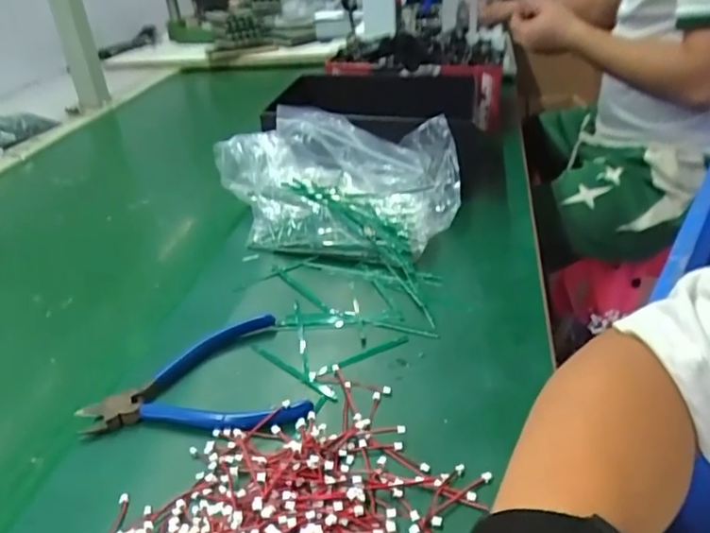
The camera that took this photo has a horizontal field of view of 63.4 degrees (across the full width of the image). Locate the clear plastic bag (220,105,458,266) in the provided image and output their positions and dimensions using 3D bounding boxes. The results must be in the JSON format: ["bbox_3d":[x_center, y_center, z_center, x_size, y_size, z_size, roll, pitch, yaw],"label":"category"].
[{"bbox_3d":[-0.018,-0.080,0.548,0.241,0.105,0.144,-3,32,1],"label":"clear plastic bag"}]

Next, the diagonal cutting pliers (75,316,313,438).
[{"bbox_3d":[-0.110,0.079,0.385,0.135,0.015,0.110,-15,33,-16],"label":"diagonal cutting pliers"}]

